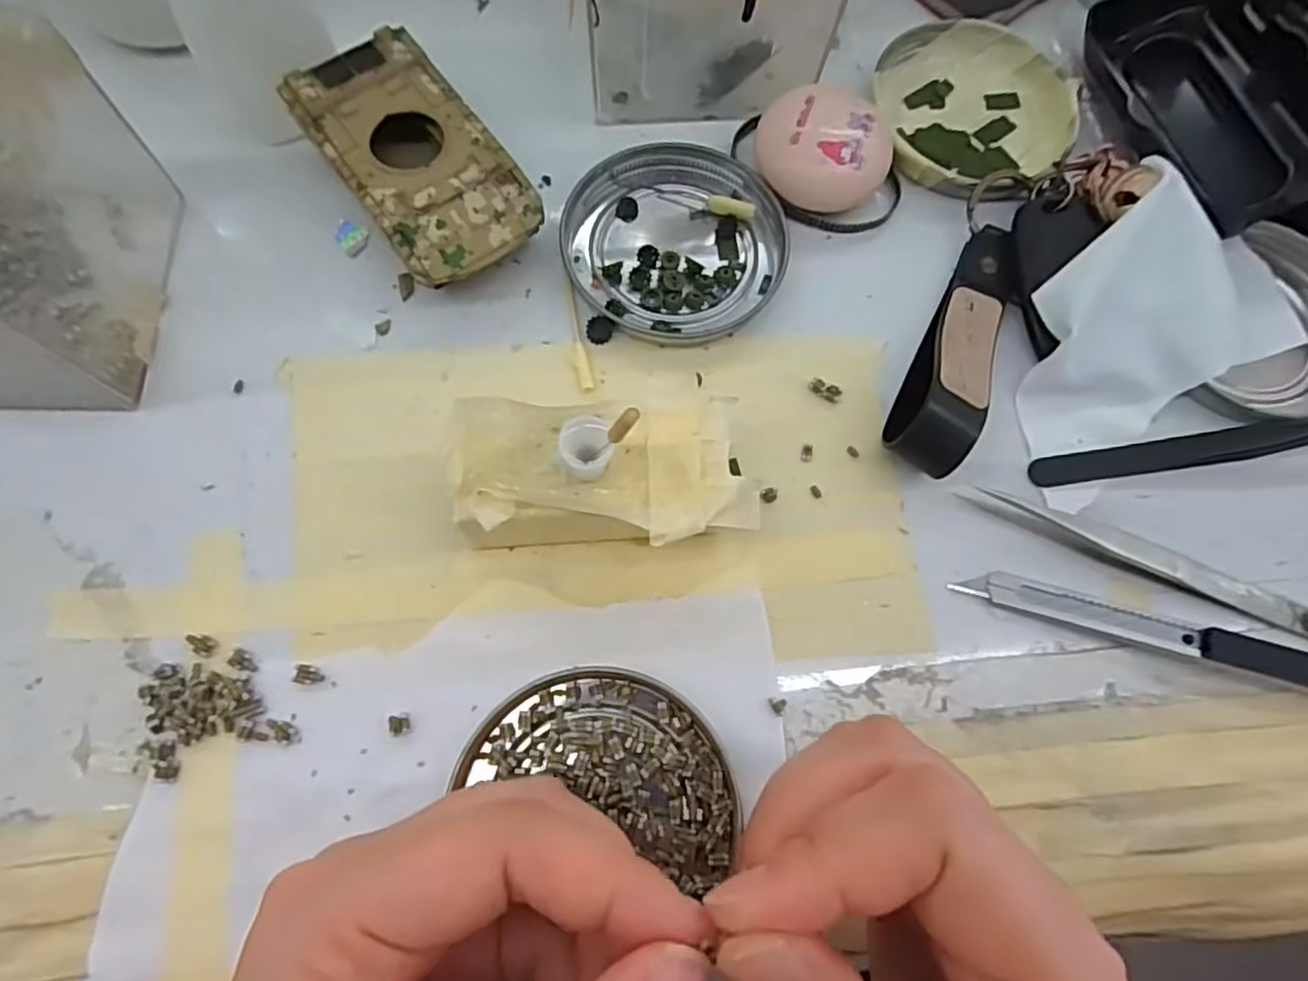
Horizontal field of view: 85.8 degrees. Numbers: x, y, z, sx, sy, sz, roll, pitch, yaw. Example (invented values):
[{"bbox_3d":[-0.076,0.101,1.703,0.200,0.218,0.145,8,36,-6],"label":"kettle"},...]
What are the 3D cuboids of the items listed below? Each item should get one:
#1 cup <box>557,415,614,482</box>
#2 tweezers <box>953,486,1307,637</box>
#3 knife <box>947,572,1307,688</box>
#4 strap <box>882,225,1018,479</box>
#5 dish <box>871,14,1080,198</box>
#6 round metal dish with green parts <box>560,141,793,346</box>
[{"bbox_3d":[-0.018,-0.011,0.190,0.014,0.017,0.013,1,72,-2],"label":"cup"},{"bbox_3d":[0.162,0.023,0.225,0.122,0.008,0.011,21,73,4],"label":"tweezers"},{"bbox_3d":[0.164,0.045,0.216,0.134,0.012,0.010,17,73,3],"label":"knife"},{"bbox_3d":[0.106,-0.051,0.237,0.023,0.025,0.102,27,73,6],"label":"strap"},{"bbox_3d":[0.127,-0.155,0.279,0.072,0.012,0.086,-4,73,-4],"label":"dish"},{"bbox_3d":[0.009,-0.093,0.254,0.078,0.008,0.082,1,72,-2],"label":"round metal dish with green parts"}]

